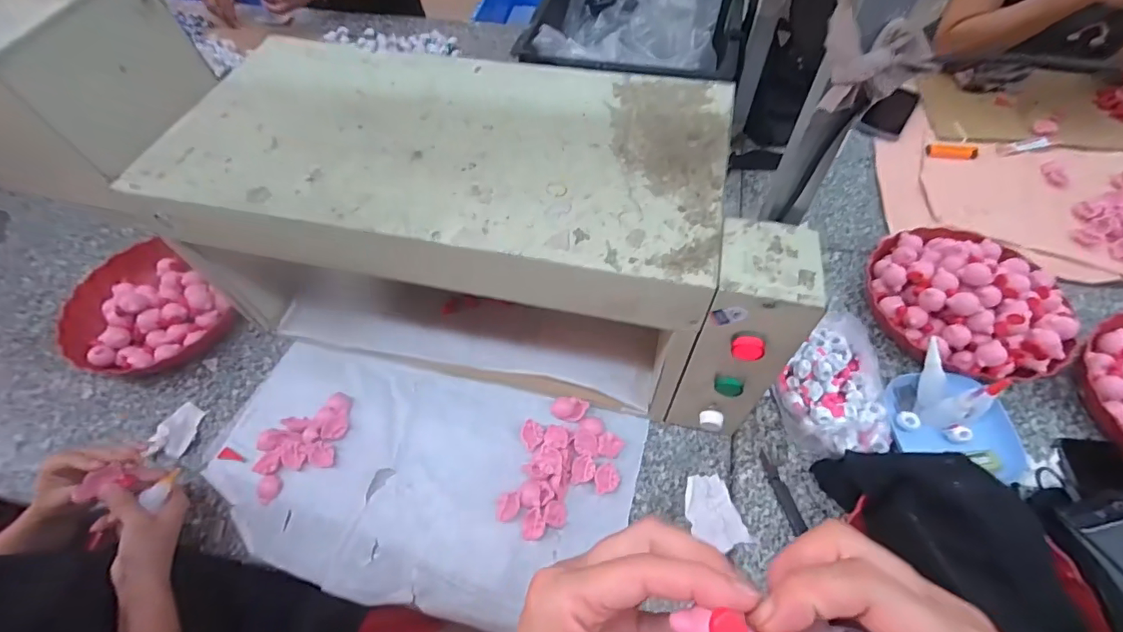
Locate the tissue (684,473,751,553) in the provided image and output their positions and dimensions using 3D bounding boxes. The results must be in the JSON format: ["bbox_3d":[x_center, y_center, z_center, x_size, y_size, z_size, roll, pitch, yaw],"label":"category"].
[{"bbox_3d":[0.172,0.224,0.554,0.055,0.009,0.082,-17,57,-8],"label":"tissue"}]

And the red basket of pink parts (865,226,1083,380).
[{"bbox_3d":[0.546,-0.027,0.649,0.233,0.091,0.240,-20,58,-11],"label":"red basket of pink parts"}]

